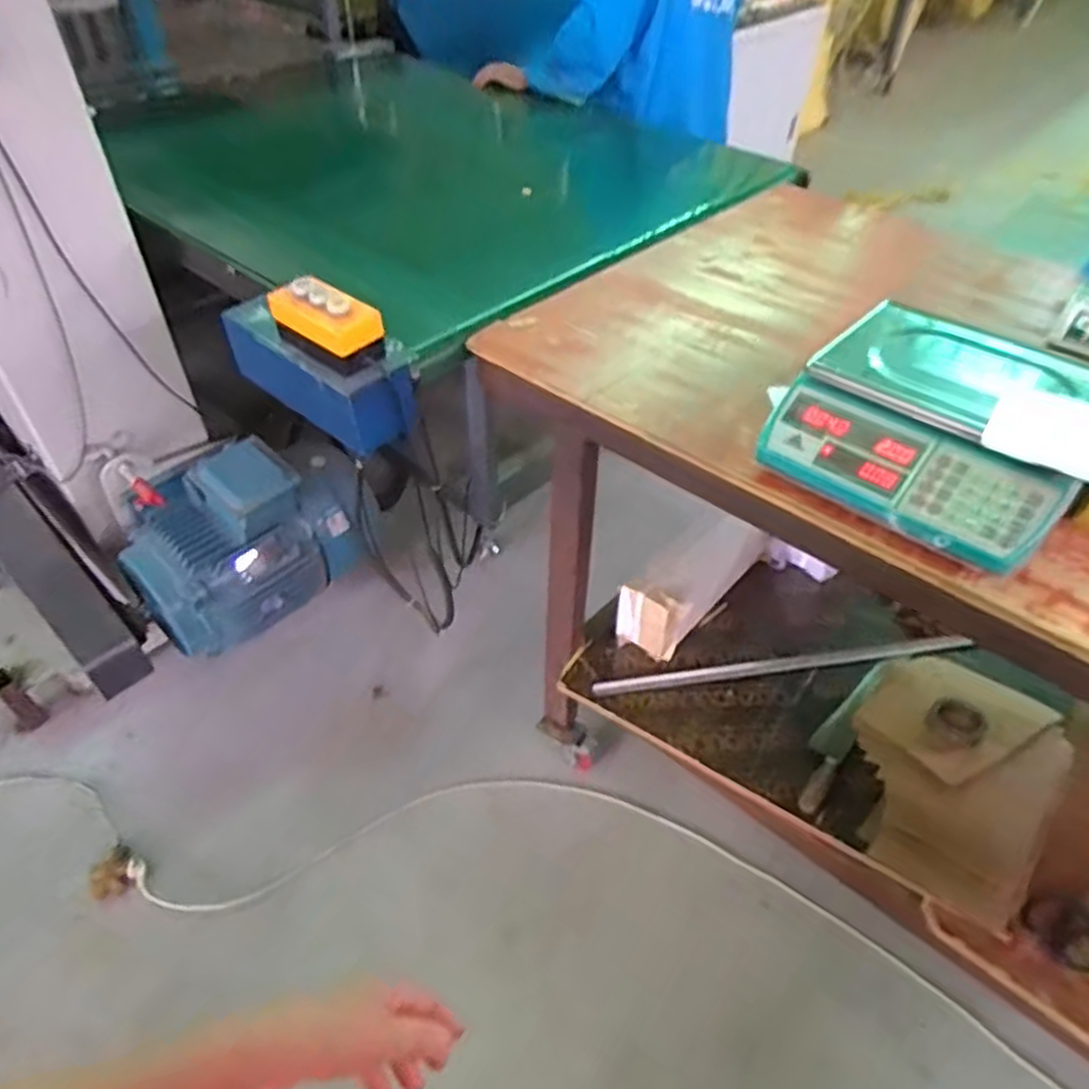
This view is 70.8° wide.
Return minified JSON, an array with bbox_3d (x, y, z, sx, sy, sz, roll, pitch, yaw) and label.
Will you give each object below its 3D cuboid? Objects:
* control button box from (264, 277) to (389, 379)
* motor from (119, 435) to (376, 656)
[{"bbox_3d":[-0.291,-0.297,1.026,0.162,0.087,0.091,26,49,24],"label":"control button box"},{"bbox_3d":[-0.591,-0.022,1.559,0.471,0.287,0.243,-28,50,-27],"label":"motor"}]

